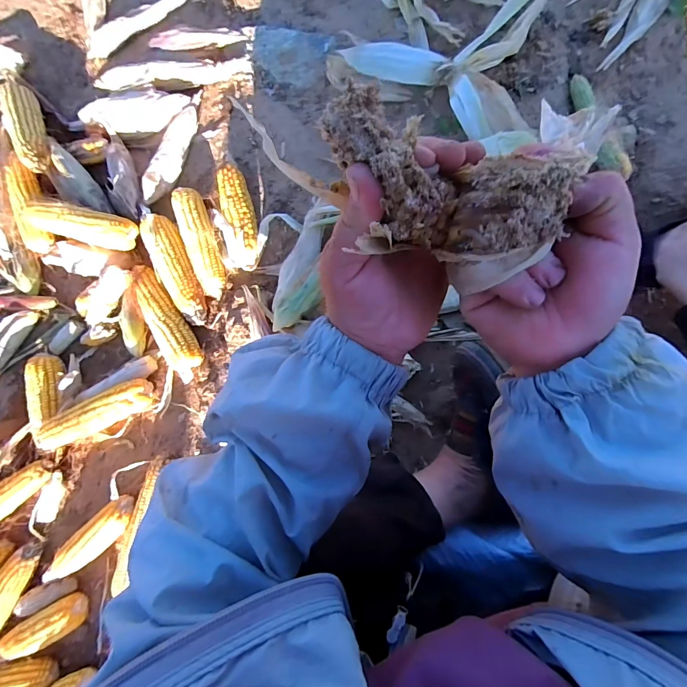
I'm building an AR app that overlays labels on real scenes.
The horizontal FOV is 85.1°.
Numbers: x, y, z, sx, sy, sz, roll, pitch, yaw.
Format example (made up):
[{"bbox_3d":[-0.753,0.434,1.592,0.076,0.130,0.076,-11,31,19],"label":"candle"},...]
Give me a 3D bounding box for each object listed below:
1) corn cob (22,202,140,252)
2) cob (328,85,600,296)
[{"bbox_3d":[-0.410,-0.185,0.583,0.189,0.049,0.052,15,91,6],"label":"corn cob"},{"bbox_3d":[0.044,-0.075,0.176,0.117,0.037,0.060,30,93,-2],"label":"cob"}]

